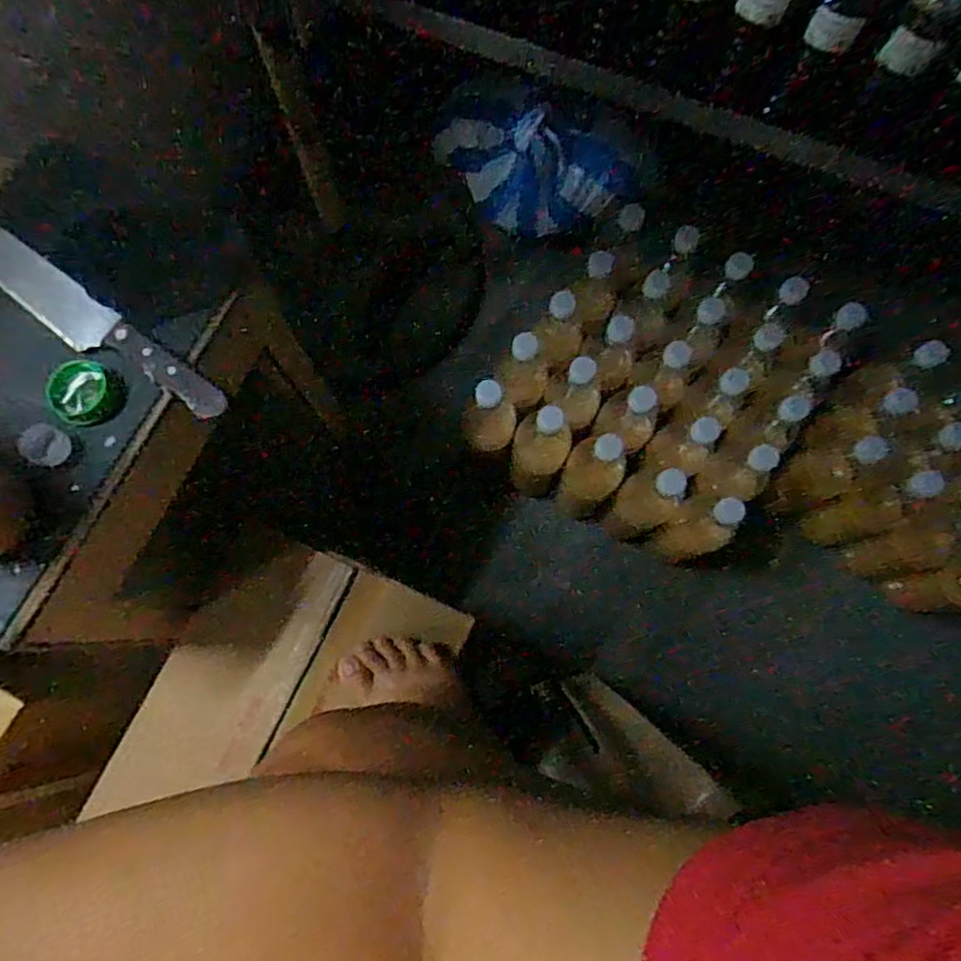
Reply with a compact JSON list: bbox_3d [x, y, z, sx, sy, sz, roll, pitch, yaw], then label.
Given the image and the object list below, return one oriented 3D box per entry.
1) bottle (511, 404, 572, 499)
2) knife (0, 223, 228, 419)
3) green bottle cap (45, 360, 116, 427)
[{"bbox_3d":[0.077,-0.039,0.844,0.073,0.202,0.077,0,77,-1],"label":"bottle"},{"bbox_3d":[-0.348,-0.151,0.526,0.336,0.027,0.042,36,79,7],"label":"knife"},{"bbox_3d":[-0.314,-0.069,0.509,0.044,0.019,0.045,0,77,-1],"label":"green bottle cap"}]

